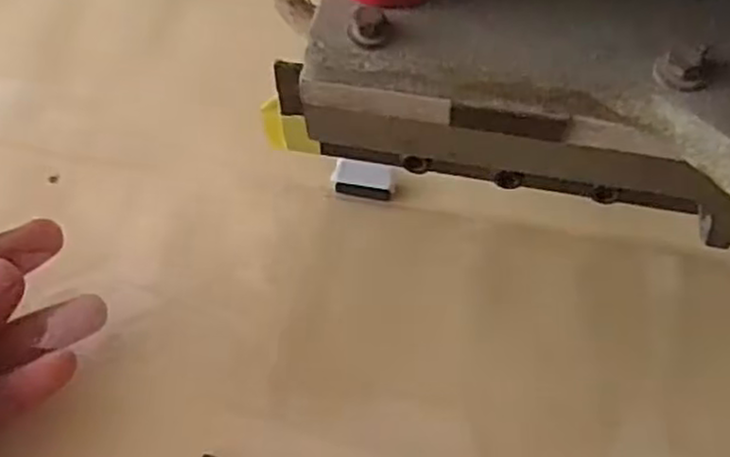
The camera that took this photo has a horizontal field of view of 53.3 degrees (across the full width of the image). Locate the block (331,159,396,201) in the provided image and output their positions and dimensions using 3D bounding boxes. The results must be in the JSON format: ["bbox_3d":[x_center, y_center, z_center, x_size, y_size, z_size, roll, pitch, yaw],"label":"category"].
[{"bbox_3d":[0.000,-0.020,0.302,0.025,0.010,0.013,9,59,8],"label":"block"}]

